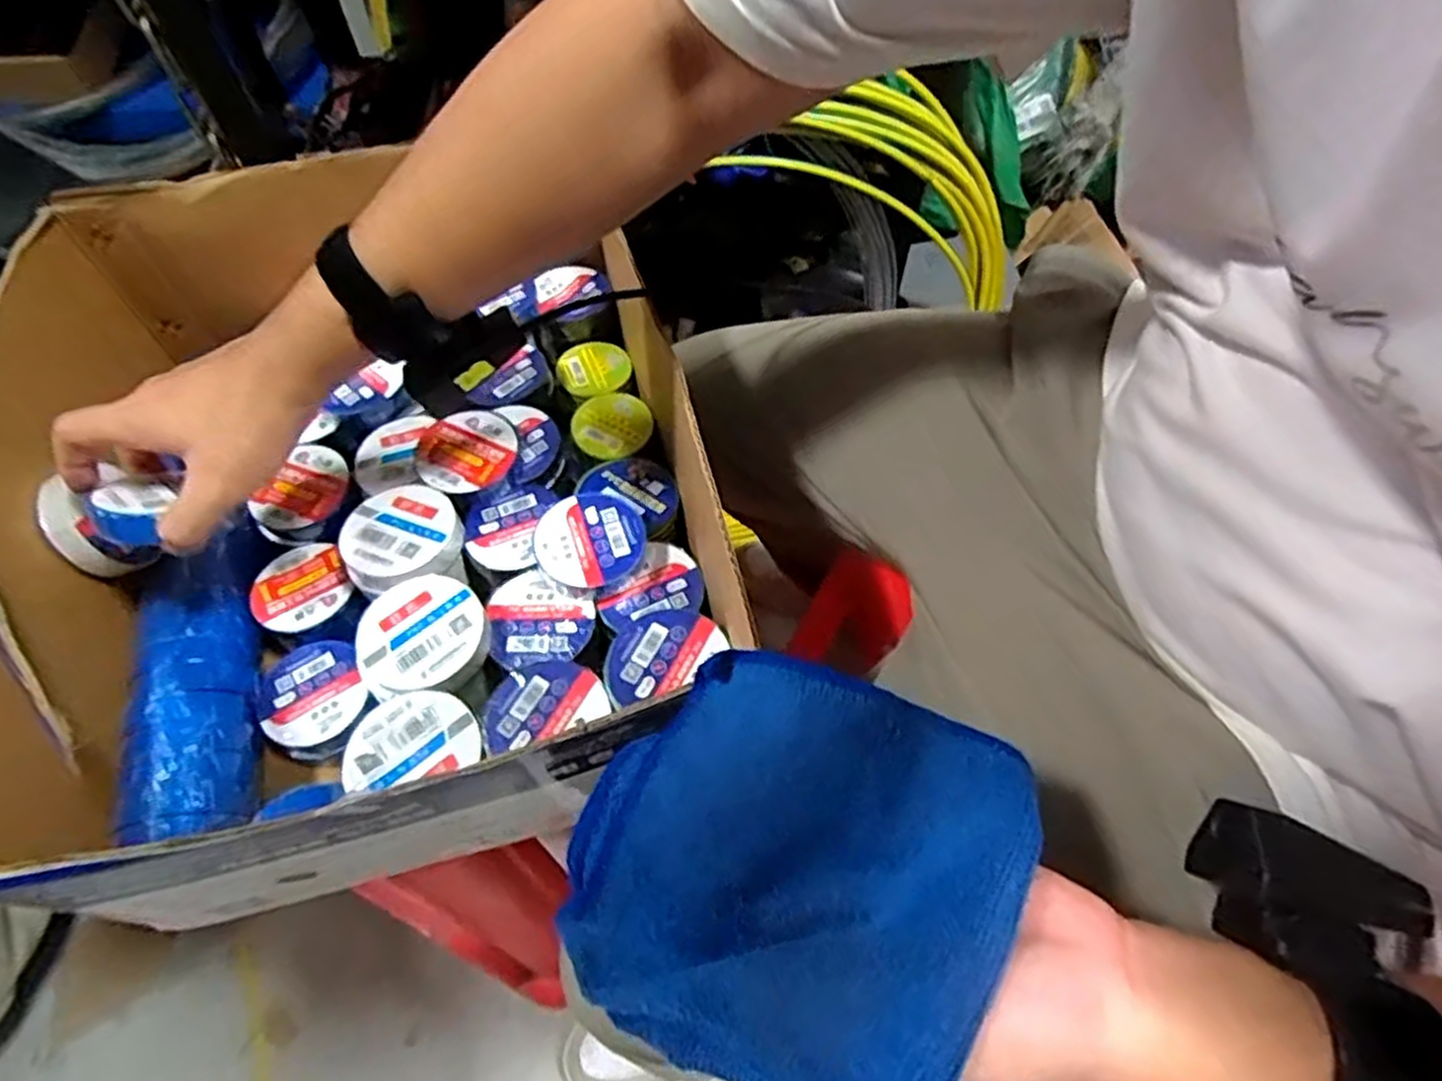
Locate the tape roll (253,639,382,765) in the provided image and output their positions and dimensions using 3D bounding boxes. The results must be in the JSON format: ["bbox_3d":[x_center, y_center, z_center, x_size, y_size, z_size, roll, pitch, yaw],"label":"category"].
[{"bbox_3d":[-0.250,0.099,0.471,0.061,0.020,0.072,-31,63,-17],"label":"tape roll"}]

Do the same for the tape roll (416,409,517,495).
[{"bbox_3d":[-0.169,-0.058,0.506,0.065,0.019,0.058,-21,61,-11],"label":"tape roll"}]

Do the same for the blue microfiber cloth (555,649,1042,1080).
[{"bbox_3d":[0.025,0.099,0.243,0.132,0.029,0.128,21,55,12],"label":"blue microfiber cloth"}]

